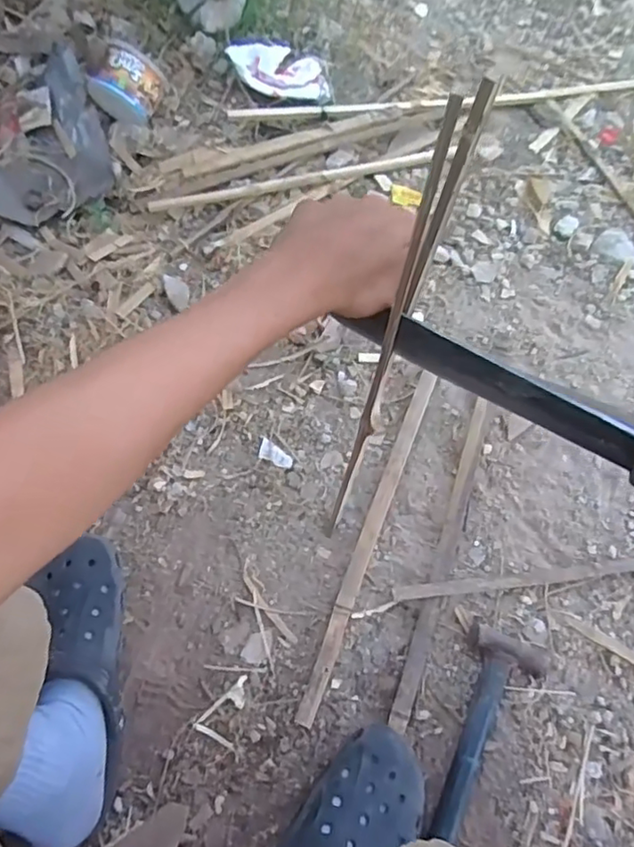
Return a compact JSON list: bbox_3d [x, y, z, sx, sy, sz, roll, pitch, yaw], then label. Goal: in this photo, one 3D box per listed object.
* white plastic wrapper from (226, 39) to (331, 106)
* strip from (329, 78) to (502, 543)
[{"bbox_3d":[-0.052,-0.558,0.955,0.161,0.033,0.091,19,71,5],"label":"white plastic wrapper"},{"bbox_3d":[0.048,-0.027,0.478,0.019,0.463,0.032,20,54,6],"label":"strip"}]

